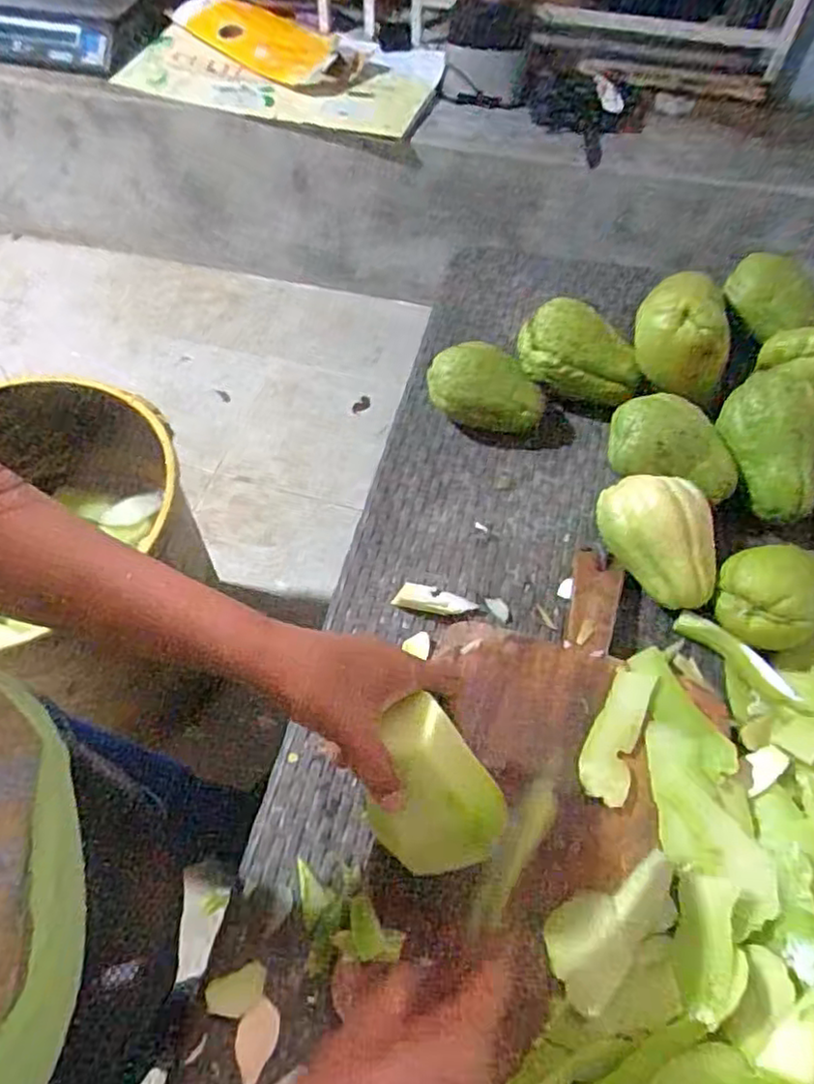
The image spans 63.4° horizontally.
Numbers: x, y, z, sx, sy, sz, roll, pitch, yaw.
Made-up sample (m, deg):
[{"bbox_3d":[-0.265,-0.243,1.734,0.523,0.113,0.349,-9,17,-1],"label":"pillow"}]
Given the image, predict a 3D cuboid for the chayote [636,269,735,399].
[{"bbox_3d":[0.272,-0.213,0.651,0.086,0.098,0.085,13,58,8],"label":"chayote"}]

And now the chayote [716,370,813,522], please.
[{"bbox_3d":[0.342,-0.093,0.629,0.082,0.072,0.133,6,99,26],"label":"chayote"}]

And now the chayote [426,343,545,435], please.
[{"bbox_3d":[0.080,-0.161,0.669,0.120,0.062,0.072,10,58,6],"label":"chayote"}]

